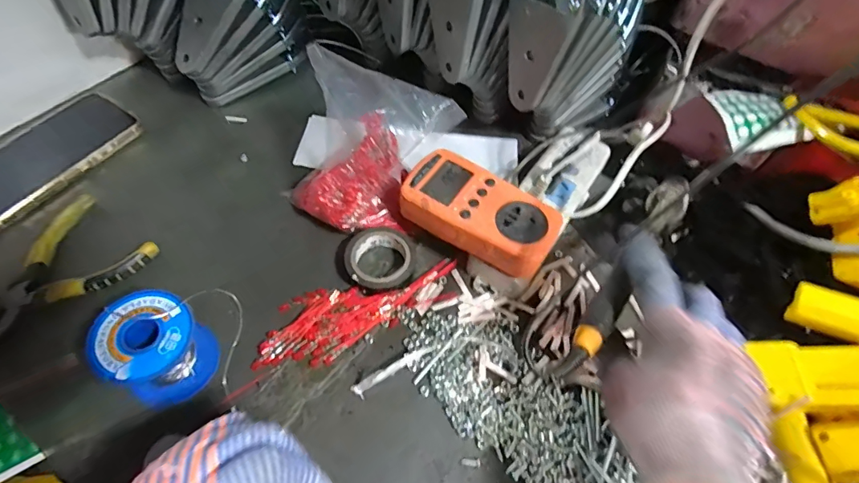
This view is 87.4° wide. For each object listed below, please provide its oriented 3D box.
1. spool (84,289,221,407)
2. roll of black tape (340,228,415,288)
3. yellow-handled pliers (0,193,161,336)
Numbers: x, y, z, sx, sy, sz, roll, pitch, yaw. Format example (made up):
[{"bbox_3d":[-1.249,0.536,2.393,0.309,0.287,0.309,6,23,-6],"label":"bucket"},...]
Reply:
[{"bbox_3d":[-0.189,0.073,0.314,0.058,0.055,0.062,3,58,-4],"label":"spool"},{"bbox_3d":[-0.044,0.015,0.391,0.059,0.016,0.056,3,58,-4],"label":"roll of black tape"},{"bbox_3d":[-0.312,0.023,0.365,0.093,0.010,0.144,40,66,20],"label":"yellow-handled pliers"}]

